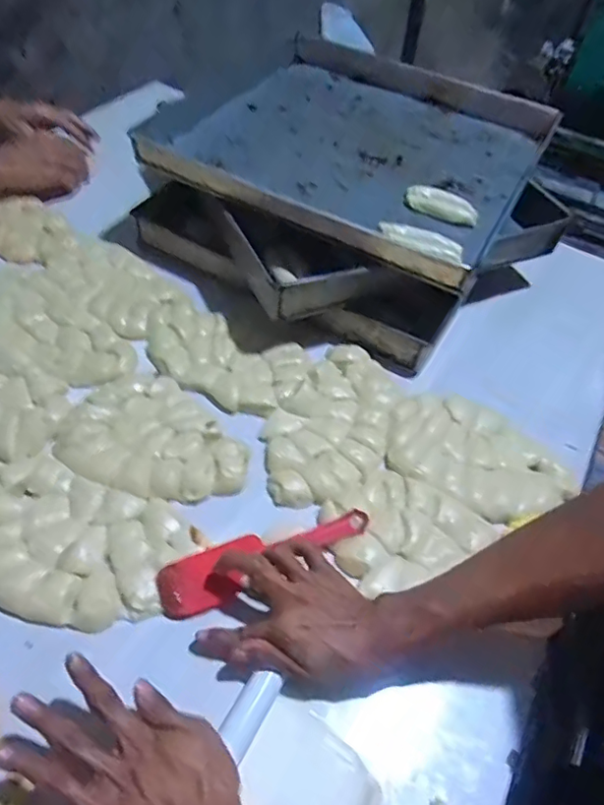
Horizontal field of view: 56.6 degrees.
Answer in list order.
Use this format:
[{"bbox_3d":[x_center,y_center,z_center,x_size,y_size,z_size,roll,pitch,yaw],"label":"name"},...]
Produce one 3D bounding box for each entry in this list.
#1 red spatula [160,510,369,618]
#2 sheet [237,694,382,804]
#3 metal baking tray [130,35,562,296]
[{"bbox_3d":[-0.031,0.137,0.515,0.199,0.024,0.047,-16,53,-19],"label":"red spatula"},{"bbox_3d":[0.002,0.292,0.423,0.105,0.005,0.088,33,56,21],"label":"sheet"},{"bbox_3d":[0.103,-0.382,0.807,0.425,0.048,0.507,24,53,15],"label":"metal baking tray"}]

